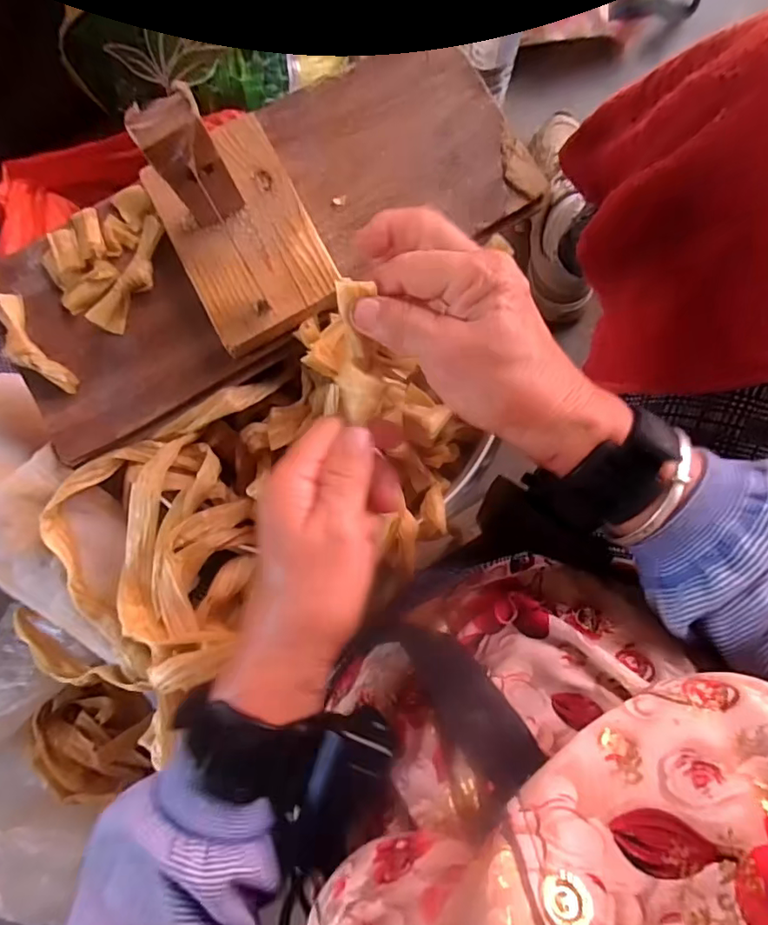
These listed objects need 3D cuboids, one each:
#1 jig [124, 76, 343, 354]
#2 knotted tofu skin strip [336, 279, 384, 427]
[{"bbox_3d":[-0.098,-0.157,0.314,0.088,0.108,0.138,-28,88,1],"label":"jig"},{"bbox_3d":[-0.013,-0.054,0.267,0.021,0.010,0.068,-4,96,2],"label":"knotted tofu skin strip"}]

